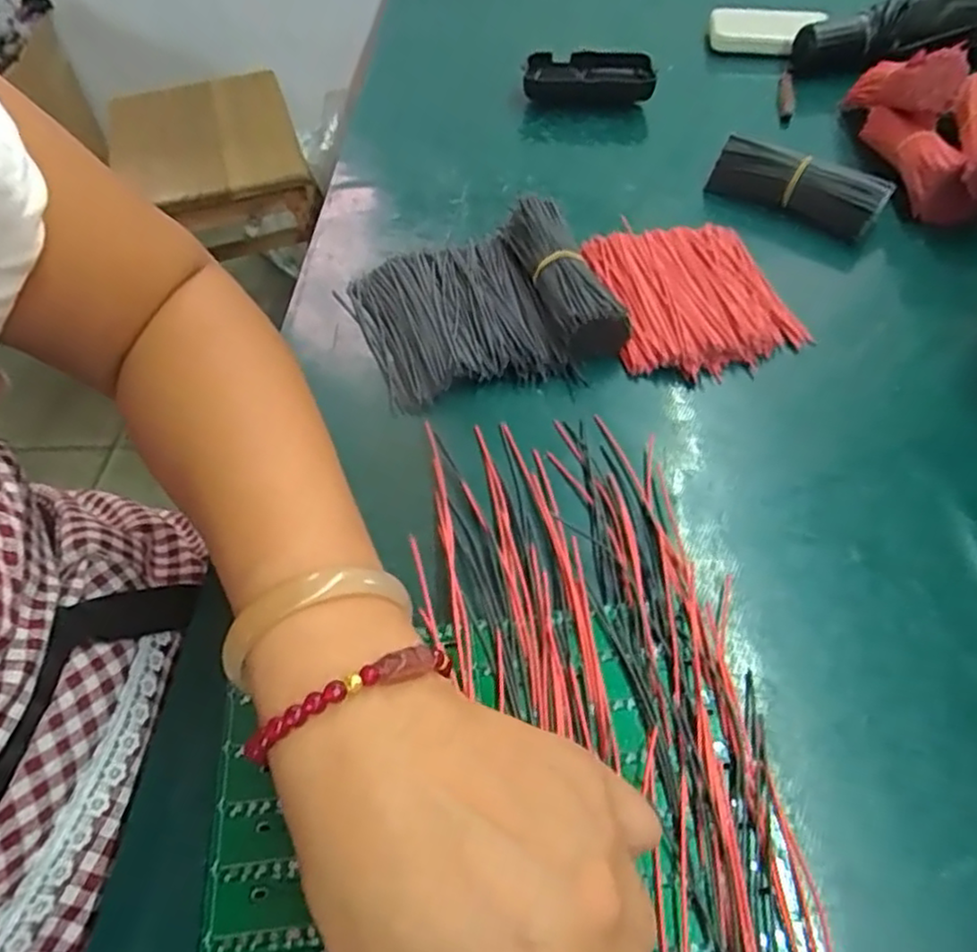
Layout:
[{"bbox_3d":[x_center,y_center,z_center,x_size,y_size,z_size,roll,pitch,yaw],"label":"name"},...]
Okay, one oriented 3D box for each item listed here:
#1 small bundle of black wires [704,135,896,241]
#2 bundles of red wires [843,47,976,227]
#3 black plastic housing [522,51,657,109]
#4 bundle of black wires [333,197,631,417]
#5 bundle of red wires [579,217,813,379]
[{"bbox_3d":[0.211,-0.201,0.471,0.117,0.034,0.026,27,60,21],"label":"small bundle of black wires"},{"bbox_3d":[0.341,-0.248,0.482,0.108,0.072,0.179,-1,54,4],"label":"bundles of red wires"},{"bbox_3d":[0.086,-0.342,0.589,0.107,0.031,0.047,2,55,6],"label":"black plastic housing"},{"bbox_3d":[-0.005,-0.102,0.398,0.134,0.033,0.122,-19,55,-10],"label":"bundle of black wires"},{"bbox_3d":[0.121,-0.112,0.415,0.108,0.013,0.122,-13,55,-5],"label":"bundle of red wires"}]

